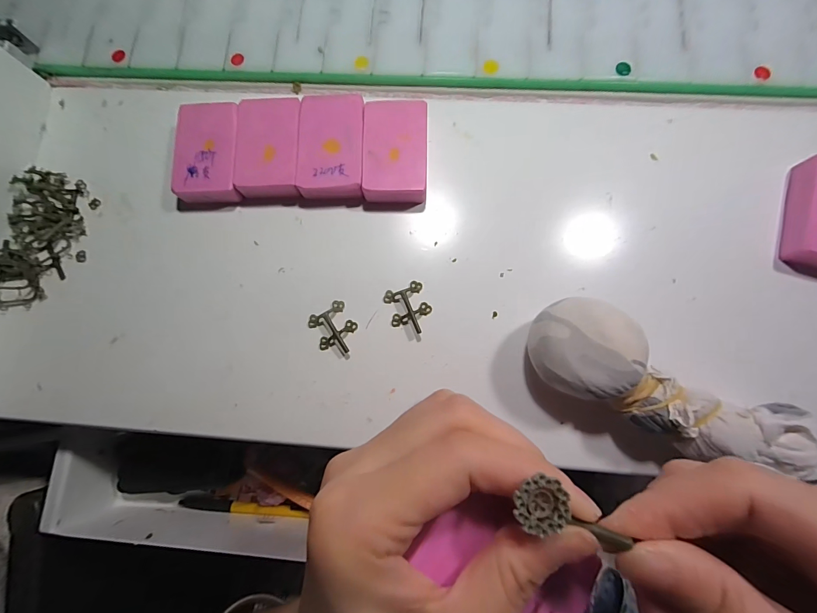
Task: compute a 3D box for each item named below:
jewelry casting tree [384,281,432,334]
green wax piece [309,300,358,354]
[{"bbox_3d":[0.001,0.002,0.235,0.027,0.008,0.034,-22,81,-1],"label":"jewelry casting tree"},{"bbox_3d":[-0.049,0.015,0.234,0.027,0.008,0.033,-31,81,-3],"label":"green wax piece"}]

